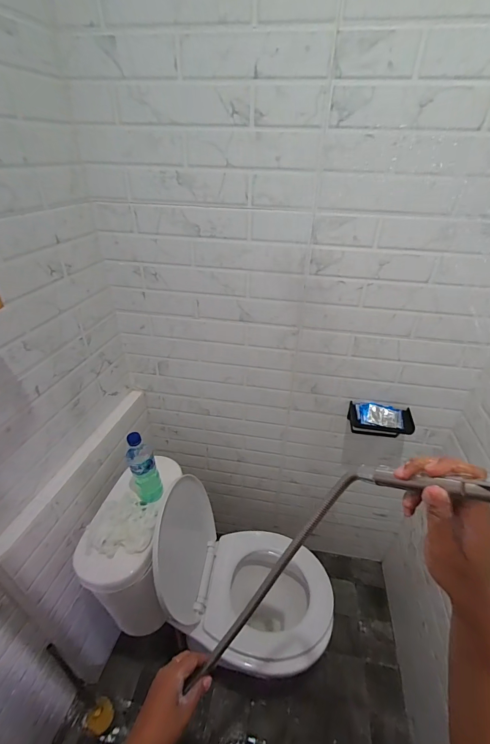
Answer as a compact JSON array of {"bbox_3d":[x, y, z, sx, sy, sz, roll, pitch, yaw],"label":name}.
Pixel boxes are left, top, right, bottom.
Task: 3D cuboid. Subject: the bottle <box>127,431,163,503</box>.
[{"bbox_3d":[-0.261,0.244,0.832,0.069,0.212,0.063,-14,37,-22],"label":"bottle"}]

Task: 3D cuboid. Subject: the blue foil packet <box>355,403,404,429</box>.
[{"bbox_3d":[0.403,0.132,0.968,0.128,0.032,0.069,8,70,6],"label":"blue foil packet"}]

